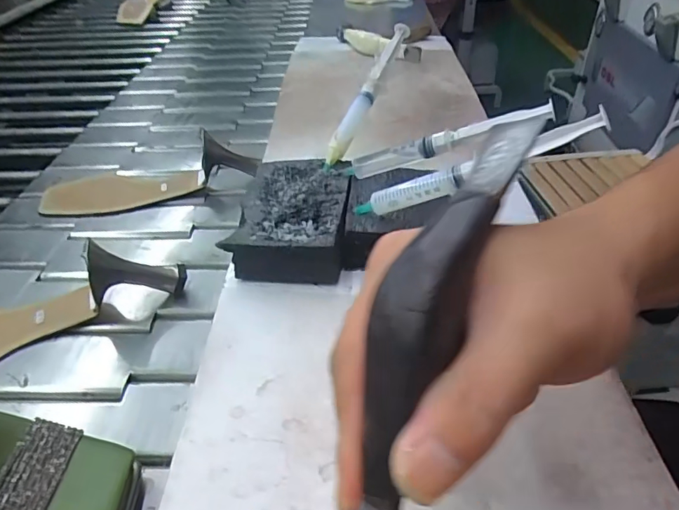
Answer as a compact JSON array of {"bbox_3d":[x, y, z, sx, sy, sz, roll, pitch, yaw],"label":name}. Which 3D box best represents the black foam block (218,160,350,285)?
[{"bbox_3d":[-0.034,-0.032,0.398,0.078,0.033,0.121,2,38,7],"label":"black foam block"}]

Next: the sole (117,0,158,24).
[{"bbox_3d":[-0.486,-0.623,1.244,0.087,0.032,0.198,5,54,10],"label":"sole"}]

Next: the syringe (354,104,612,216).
[{"bbox_3d":[0.080,-0.053,0.325,0.170,0.017,0.013,-19,28,33],"label":"syringe"}]

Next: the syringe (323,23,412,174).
[{"bbox_3d":[0.027,-0.147,0.448,0.018,0.027,0.168,17,67,23],"label":"syringe"}]

